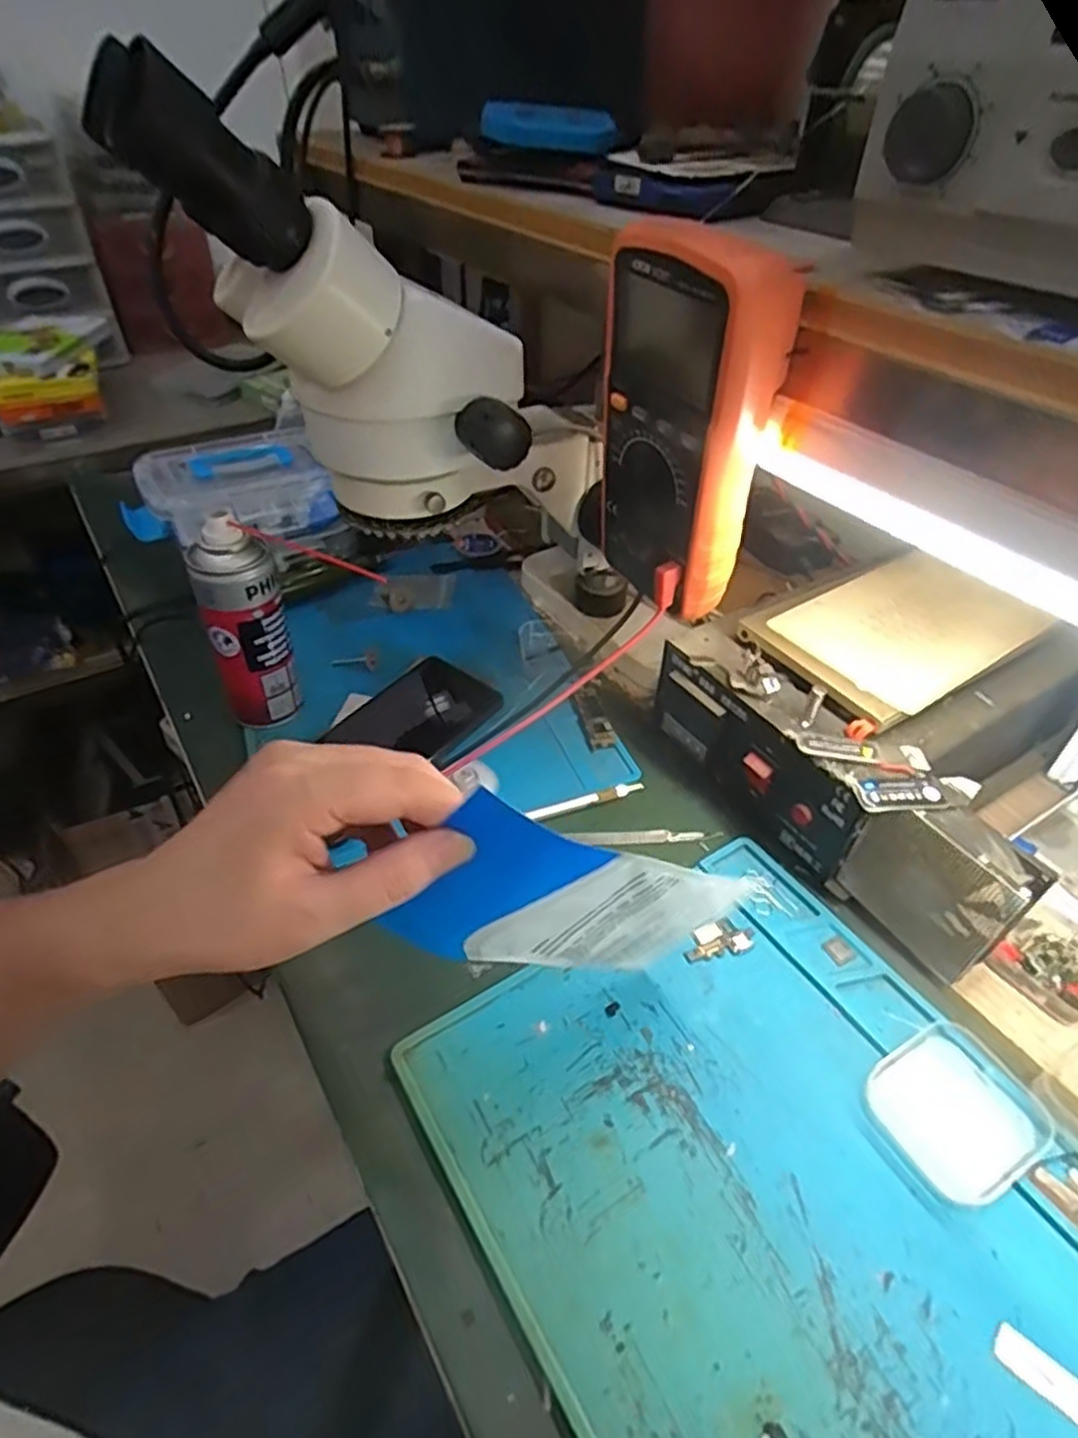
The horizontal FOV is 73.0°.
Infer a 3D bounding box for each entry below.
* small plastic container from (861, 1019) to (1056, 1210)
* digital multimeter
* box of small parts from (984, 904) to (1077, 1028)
[{"bbox_3d":[0.196,0.183,0.341,0.071,0.015,0.064,-22,47,-22],"label":"small plastic container"},{"bbox_3d":[0.075,-0.145,0.369,0.051,0.168,0.089,-25,48,-24],"label":"digital multimeter"},{"bbox_3d":[0.293,0.134,0.403,0.062,0.019,0.056,-23,48,-23],"label":"box of small parts"}]

